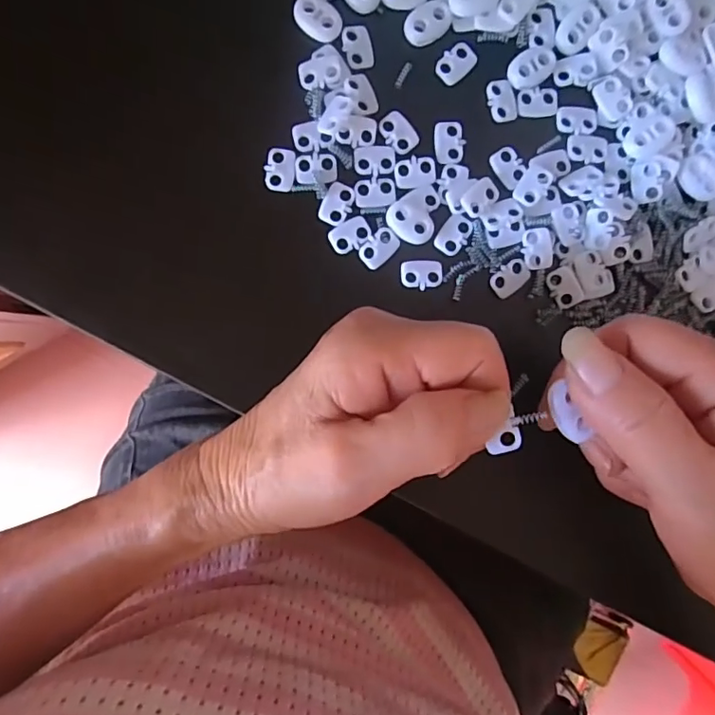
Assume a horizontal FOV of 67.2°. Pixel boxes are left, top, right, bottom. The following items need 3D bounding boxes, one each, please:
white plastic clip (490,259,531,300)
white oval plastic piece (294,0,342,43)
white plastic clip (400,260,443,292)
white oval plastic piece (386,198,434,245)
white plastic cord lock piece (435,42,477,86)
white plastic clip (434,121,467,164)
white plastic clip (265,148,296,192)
[{"bbox_3d":[0.070,-0.037,0.246,0.018,0.004,0.012,-42,93,-2],"label":"white plastic clip"},{"bbox_3d":[-0.018,-0.151,0.239,0.022,0.004,0.015,37,89,-3],"label":"white oval plastic piece"},{"bbox_3d":[0.029,-0.038,0.243,0.019,0.004,0.014,0,91,-3],"label":"white plastic clip"},{"bbox_3d":[0.024,-0.061,0.242,0.022,0.004,0.016,28,89,-4],"label":"white oval plastic piece"},{"bbox_3d":[0.045,-0.134,0.244,0.019,0.004,0.013,-45,93,-2],"label":"white plastic cord lock piece"},{"bbox_3d":[0.042,-0.098,0.244,0.014,0.004,0.019,-6,92,-3],"label":"white plastic clip"},{"bbox_3d":[-0.034,-0.084,0.239,0.013,0.004,0.019,4,91,-3],"label":"white plastic clip"}]

